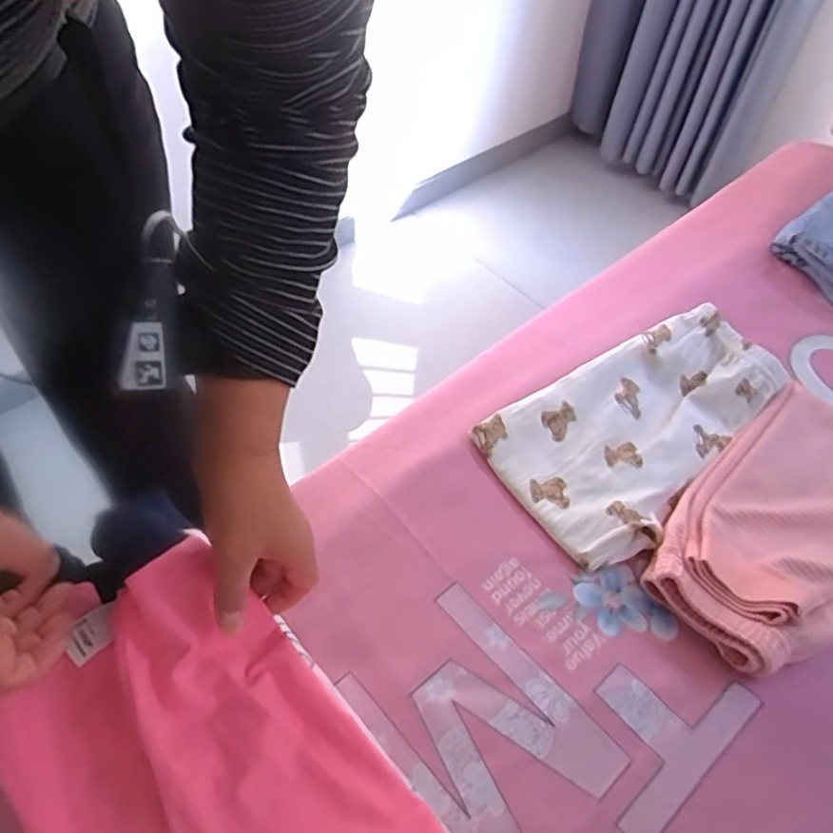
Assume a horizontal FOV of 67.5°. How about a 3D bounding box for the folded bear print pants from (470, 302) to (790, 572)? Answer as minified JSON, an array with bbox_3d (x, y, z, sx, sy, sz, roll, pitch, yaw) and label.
[{"bbox_3d":[0.193,0.002,0.519,0.259,0.027,0.145,-27,60,-22],"label":"folded bear print pants"}]

